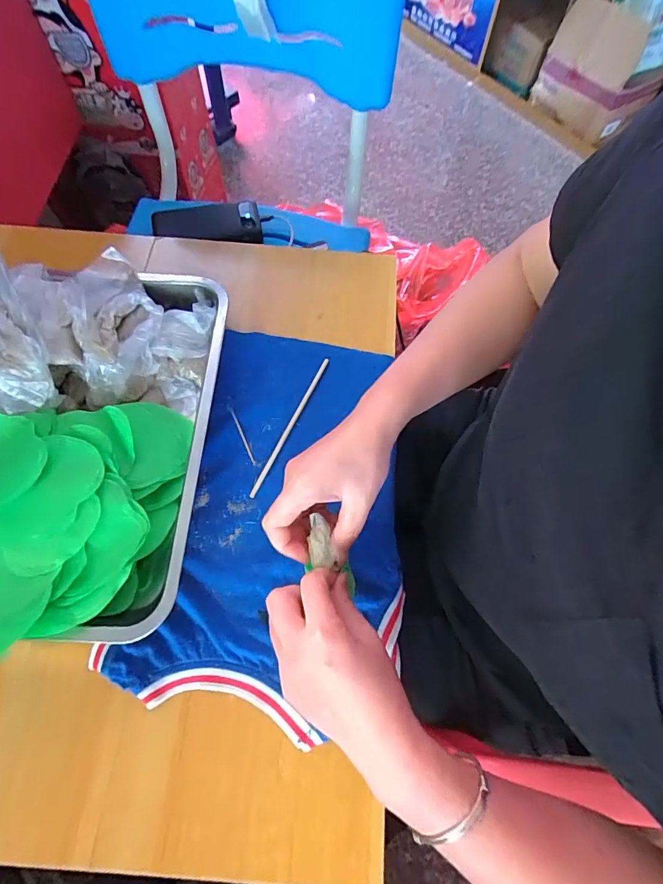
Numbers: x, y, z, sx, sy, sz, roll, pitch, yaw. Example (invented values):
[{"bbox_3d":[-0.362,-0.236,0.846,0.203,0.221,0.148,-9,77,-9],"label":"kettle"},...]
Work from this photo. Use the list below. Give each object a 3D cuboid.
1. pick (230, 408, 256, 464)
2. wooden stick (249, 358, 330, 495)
[{"bbox_3d":[-0.087,-0.006,0.415,0.004,0.009,0.059,-23,71,-11],"label":"pick"},{"bbox_3d":[-0.039,-0.018,0.424,0.005,0.006,0.163,24,69,7],"label":"wooden stick"}]

